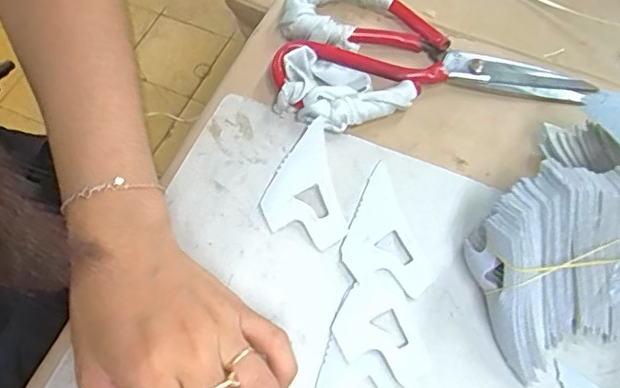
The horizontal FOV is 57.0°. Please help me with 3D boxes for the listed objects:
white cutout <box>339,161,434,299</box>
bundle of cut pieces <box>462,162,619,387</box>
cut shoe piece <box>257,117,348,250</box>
[{"bbox_3d":[0.038,0.023,0.334,0.044,0.004,0.081,-17,62,-9],"label":"white cutout"},{"bbox_3d":[0.133,0.035,0.298,0.085,0.058,0.087,-17,62,-10],"label":"bundle of cut pieces"},{"bbox_3d":[-0.008,-0.002,0.347,0.045,0.005,0.076,-12,72,-4],"label":"cut shoe piece"}]

